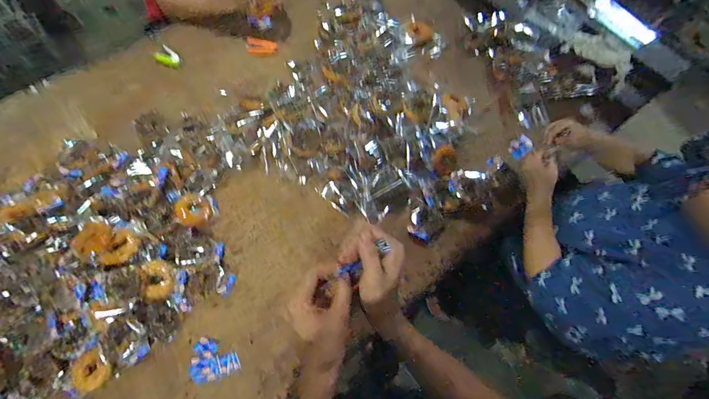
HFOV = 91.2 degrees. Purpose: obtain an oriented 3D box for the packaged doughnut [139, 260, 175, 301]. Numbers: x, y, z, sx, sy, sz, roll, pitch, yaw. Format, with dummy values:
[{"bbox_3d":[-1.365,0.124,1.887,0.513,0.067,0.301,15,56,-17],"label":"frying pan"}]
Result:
[{"bbox_3d":[-0.469,0.191,0.833,0.067,0.019,0.089,-12,84,-22],"label":"packaged doughnut"}]

